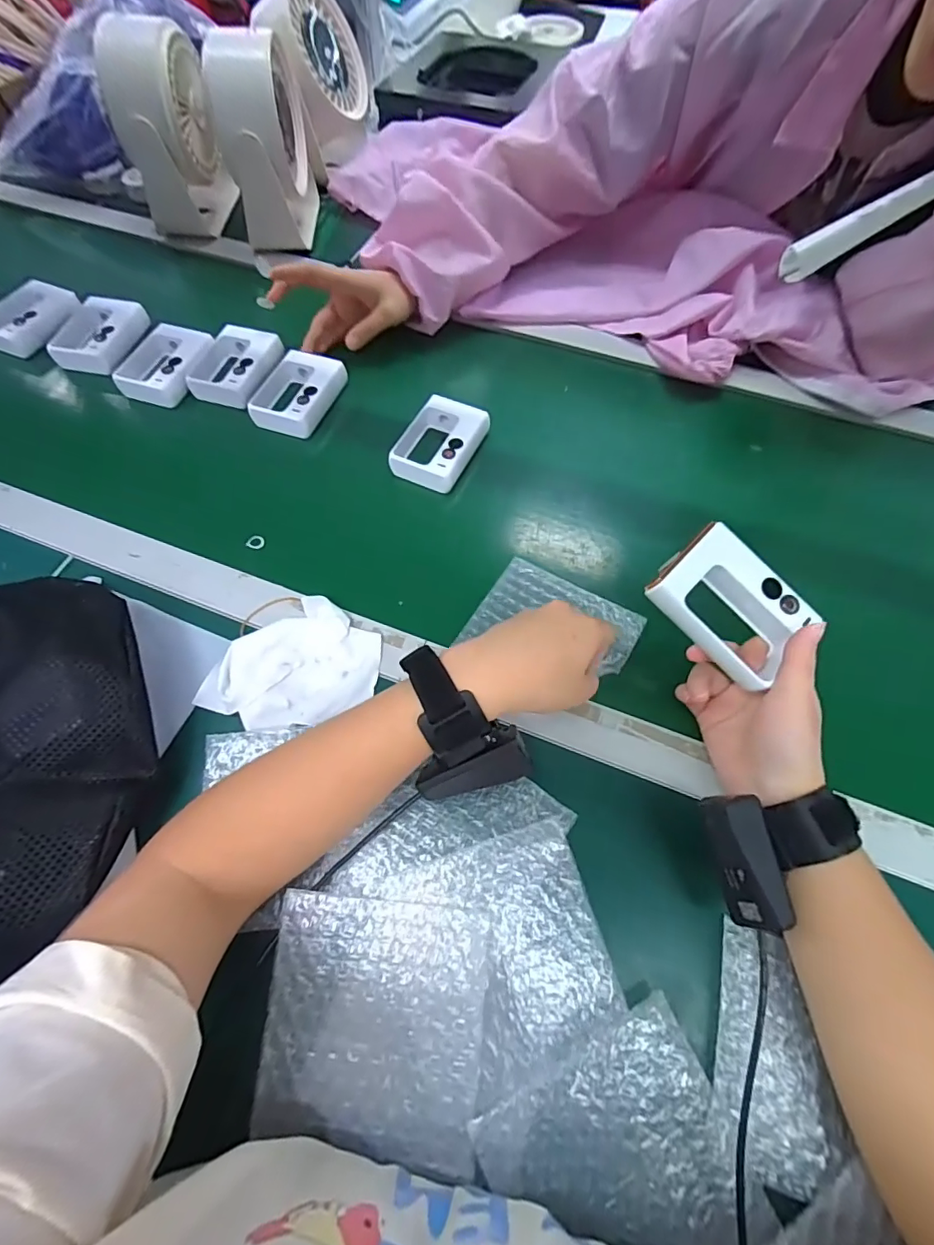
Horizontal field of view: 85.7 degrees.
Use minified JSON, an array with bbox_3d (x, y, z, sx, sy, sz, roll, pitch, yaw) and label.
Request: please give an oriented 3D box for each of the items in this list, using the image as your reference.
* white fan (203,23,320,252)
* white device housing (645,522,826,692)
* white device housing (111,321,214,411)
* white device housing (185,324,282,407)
[{"bbox_3d":[-0.235,-0.555,0.596,0.068,0.190,0.149,-1,62,0],"label":"white fan"},{"bbox_3d":[0.174,-0.012,0.325,0.097,0.022,0.068,41,88,4],"label":"white device housing"},{"bbox_3d":[-0.326,-0.280,0.543,0.076,0.021,0.104,12,63,7],"label":"white device housing"},{"bbox_3d":[-0.249,-0.276,0.543,0.075,0.020,0.101,12,63,7],"label":"white device housing"}]

